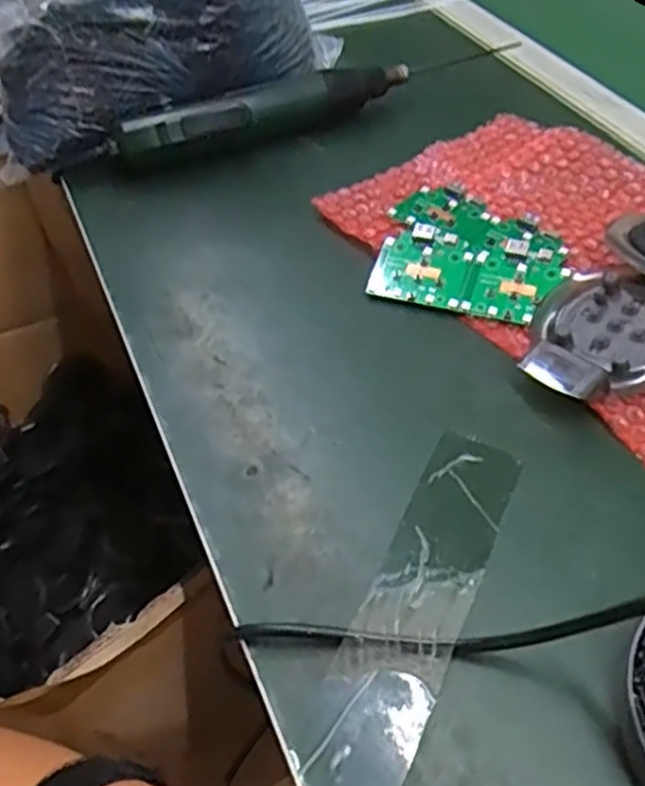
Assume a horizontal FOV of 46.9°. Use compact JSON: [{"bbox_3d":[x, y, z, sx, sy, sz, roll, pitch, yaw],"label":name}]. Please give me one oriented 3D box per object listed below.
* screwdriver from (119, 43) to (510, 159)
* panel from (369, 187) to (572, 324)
[{"bbox_3d":[0.006,-0.238,0.595,0.340,0.040,0.031,-22,51,-14],"label":"screwdriver"},{"bbox_3d":[0.098,-0.095,0.480,0.111,0.013,0.114,14,53,17],"label":"panel"}]

